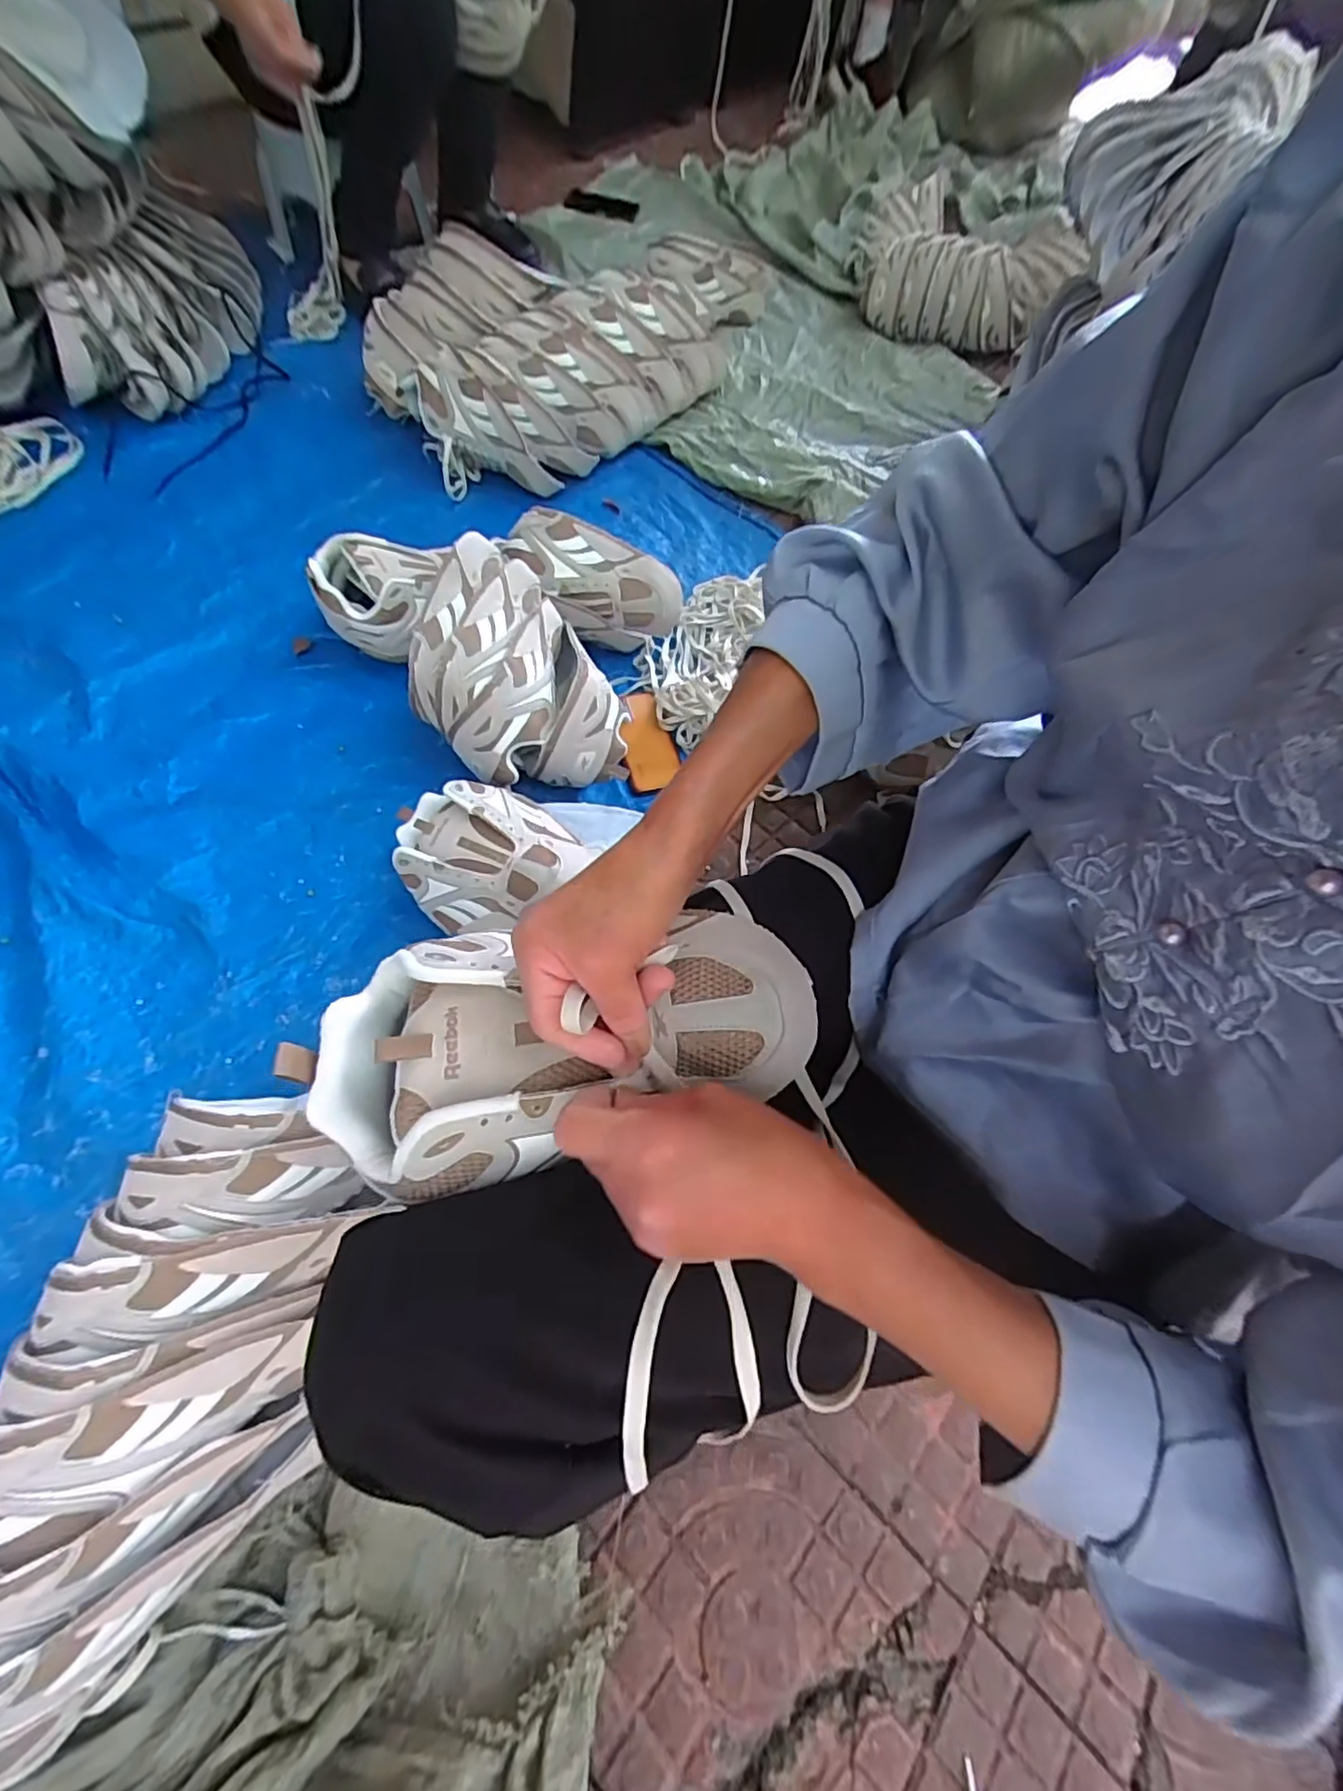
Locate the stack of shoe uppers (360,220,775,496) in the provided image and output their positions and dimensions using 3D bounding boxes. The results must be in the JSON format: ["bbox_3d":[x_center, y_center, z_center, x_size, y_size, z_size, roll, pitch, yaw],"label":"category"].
[{"bbox_3d":[-0.108,-0.976,1.148,0.820,0.231,0.387,-25,68,-15],"label":"stack of shoe uppers"}]

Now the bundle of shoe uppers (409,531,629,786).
[{"bbox_3d":[-0.191,-0.278,0.775,0.236,0.134,0.272,-7,65,-7],"label":"bundle of shoe uppers"}]

